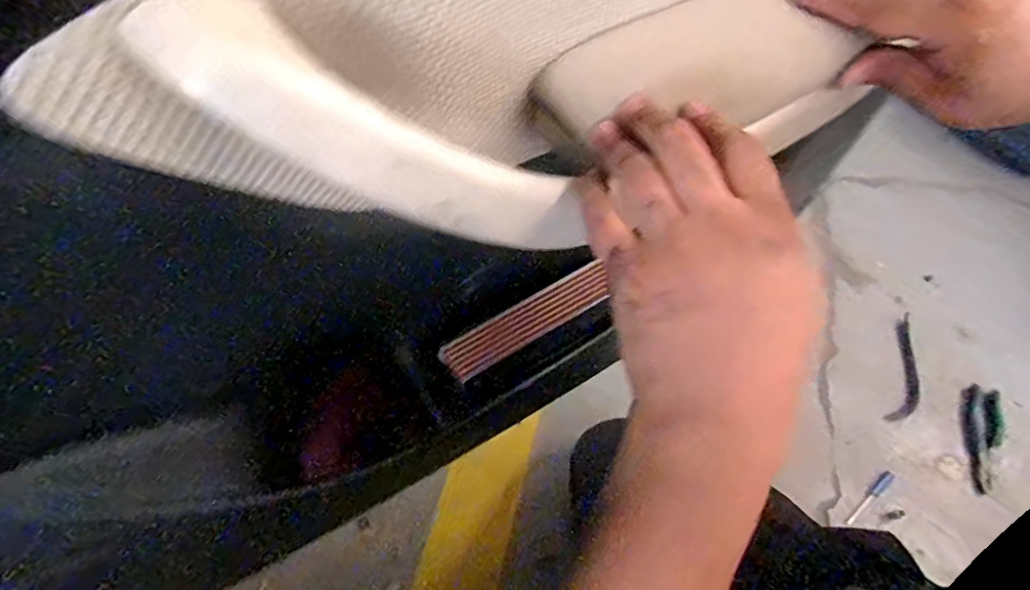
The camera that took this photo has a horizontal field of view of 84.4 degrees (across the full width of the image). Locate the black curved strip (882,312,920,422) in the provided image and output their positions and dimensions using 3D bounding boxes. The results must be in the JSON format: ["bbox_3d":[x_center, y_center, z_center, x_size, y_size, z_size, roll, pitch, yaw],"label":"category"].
[{"bbox_3d":[0.775,0.149,1.128,0.058,0.020,0.260,22,59,12],"label":"black curved strip"}]

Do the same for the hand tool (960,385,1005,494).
[{"bbox_3d":[0.858,0.262,1.040,0.070,0.013,0.217,21,59,11],"label":"hand tool"}]

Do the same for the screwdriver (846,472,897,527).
[{"bbox_3d":[0.610,0.346,0.972,0.128,0.018,0.019,-33,64,-21],"label":"screwdriver"}]

